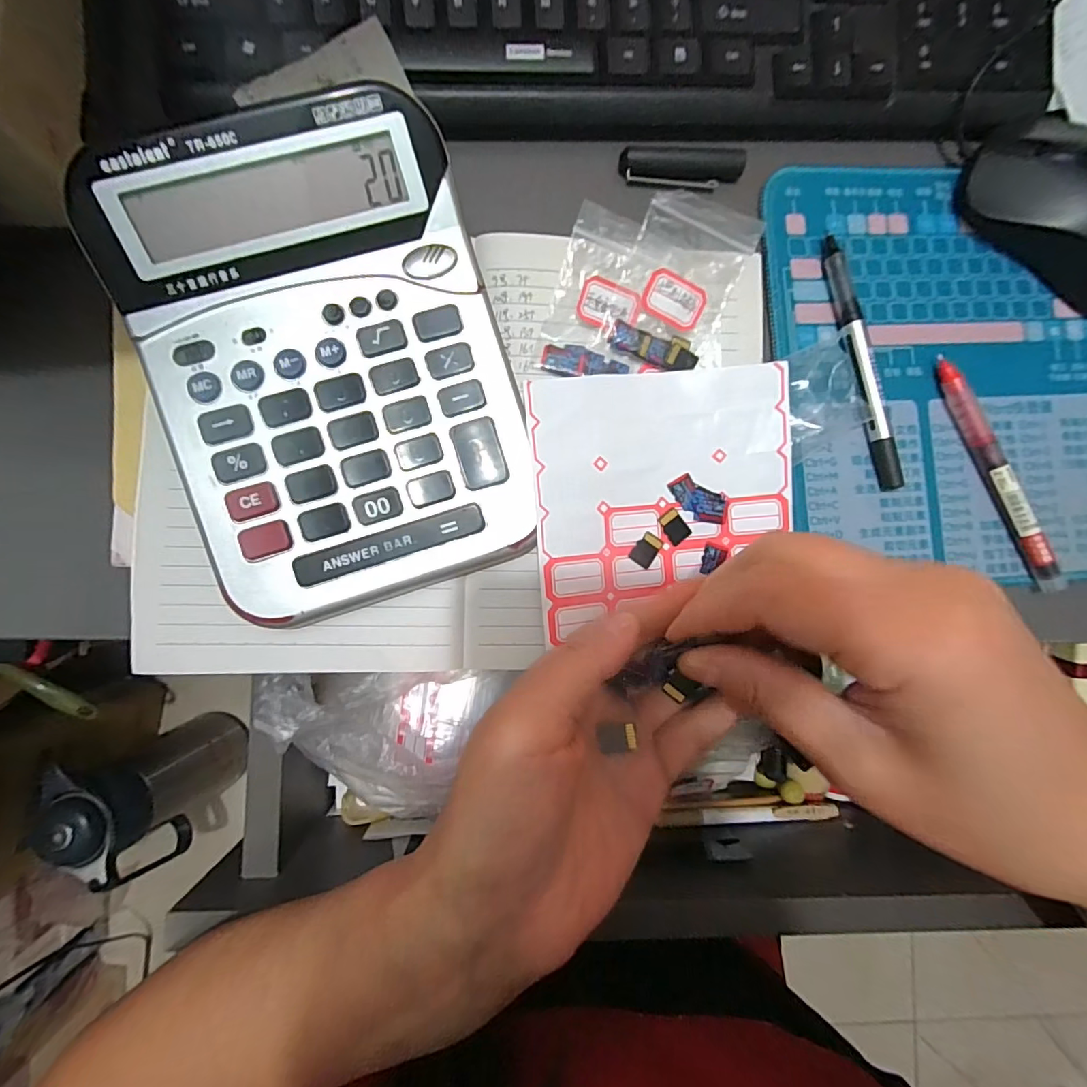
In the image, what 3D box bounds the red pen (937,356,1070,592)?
[{"bbox_3d":[0.214,-0.033,0.240,0.007,0.014,0.118,-24,88,-5],"label":"red pen"}]

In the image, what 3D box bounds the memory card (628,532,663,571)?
[{"bbox_3d":[0.046,0.003,0.229,0.011,0.004,0.015,33,85,-8],"label":"memory card"}]

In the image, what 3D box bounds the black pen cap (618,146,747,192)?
[{"bbox_3d":[0.066,-0.180,0.245,0.058,0.009,0.014,-1,86,-4],"label":"black pen cap"}]

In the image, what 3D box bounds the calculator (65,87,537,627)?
[{"bbox_3d":[-0.083,-0.068,0.201,0.136,0.037,0.181,-17,87,-5],"label":"calculator"}]

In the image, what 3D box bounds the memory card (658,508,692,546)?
[{"bbox_3d":[0.059,-0.008,0.232,0.012,0.004,0.015,-39,97,-7],"label":"memory card"}]

